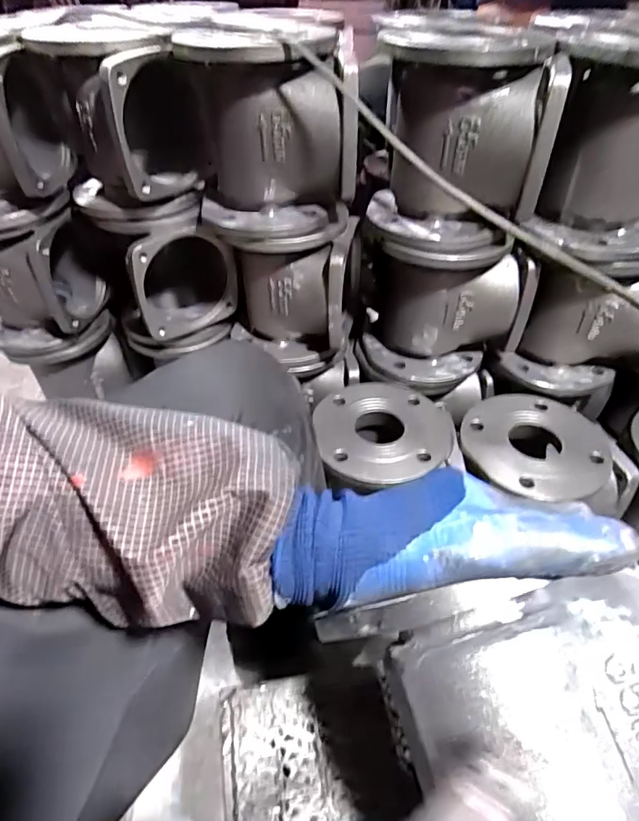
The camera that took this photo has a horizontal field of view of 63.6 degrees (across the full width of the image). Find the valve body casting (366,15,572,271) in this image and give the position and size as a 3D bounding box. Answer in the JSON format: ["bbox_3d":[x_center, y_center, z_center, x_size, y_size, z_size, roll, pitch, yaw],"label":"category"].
[{"bbox_3d":[0.148,-0.301,0.592,0.163,0.217,0.175,-6,42,-5],"label":"valve body casting"}]

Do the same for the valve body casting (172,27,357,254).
[{"bbox_3d":[-0.058,-0.324,0.623,0.187,0.215,0.161,-6,42,-5],"label":"valve body casting"}]

